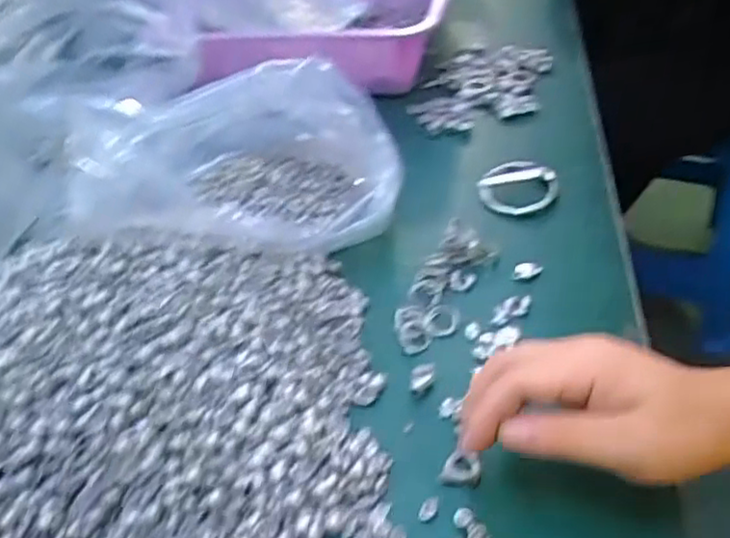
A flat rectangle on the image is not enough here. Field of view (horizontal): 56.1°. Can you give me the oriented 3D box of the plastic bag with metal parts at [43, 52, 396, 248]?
[{"bbox_3d":[-0.090,-0.086,0.522,0.226,0.101,0.147,-4,42,3],"label":"plastic bag with metal parts"}]

